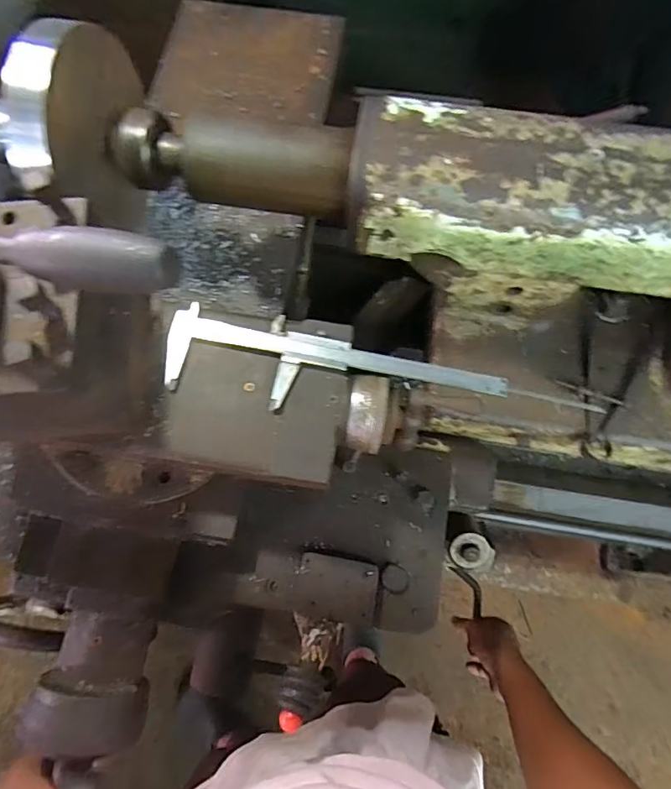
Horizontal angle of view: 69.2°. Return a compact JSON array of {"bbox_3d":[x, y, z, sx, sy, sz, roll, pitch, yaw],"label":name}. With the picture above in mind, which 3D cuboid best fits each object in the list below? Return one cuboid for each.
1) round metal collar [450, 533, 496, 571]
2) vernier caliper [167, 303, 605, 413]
[{"bbox_3d":[0.164,0.189,0.585,0.052,0.024,0.040,13,74,5],"label":"round metal collar"},{"bbox_3d":[0.030,-0.012,0.408,0.352,0.009,0.073,11,73,4],"label":"vernier caliper"}]

